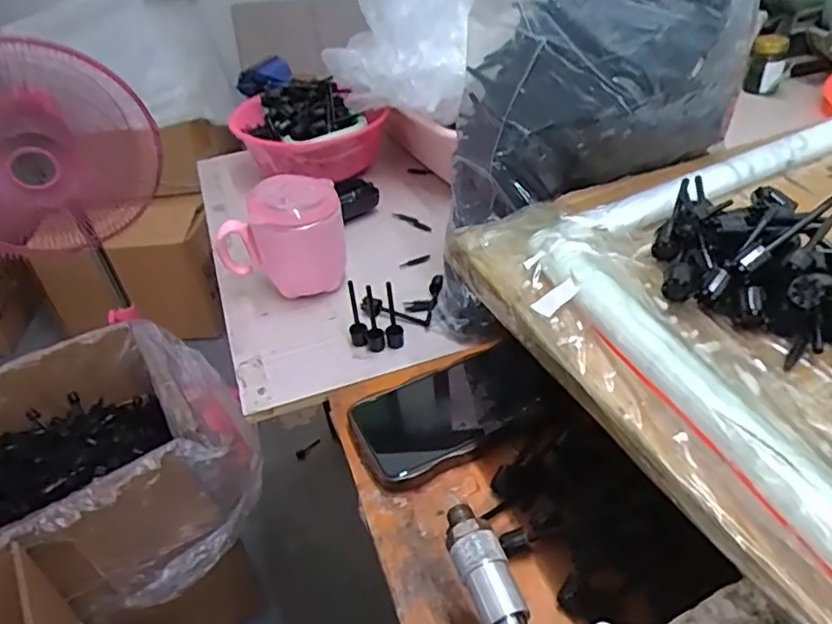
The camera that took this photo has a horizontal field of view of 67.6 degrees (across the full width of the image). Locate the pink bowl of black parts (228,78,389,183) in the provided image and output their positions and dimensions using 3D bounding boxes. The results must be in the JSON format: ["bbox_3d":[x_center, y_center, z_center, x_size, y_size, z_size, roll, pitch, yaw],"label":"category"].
[{"bbox_3d":[-0.128,-0.217,0.734,0.171,0.077,0.142,-12,39,-7],"label":"pink bowl of black parts"}]

